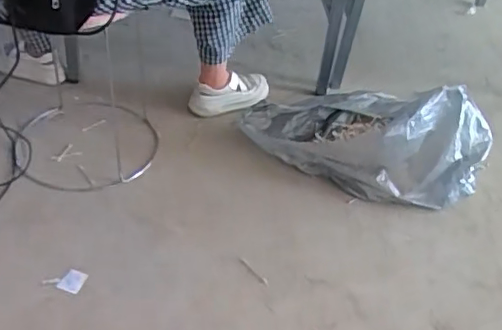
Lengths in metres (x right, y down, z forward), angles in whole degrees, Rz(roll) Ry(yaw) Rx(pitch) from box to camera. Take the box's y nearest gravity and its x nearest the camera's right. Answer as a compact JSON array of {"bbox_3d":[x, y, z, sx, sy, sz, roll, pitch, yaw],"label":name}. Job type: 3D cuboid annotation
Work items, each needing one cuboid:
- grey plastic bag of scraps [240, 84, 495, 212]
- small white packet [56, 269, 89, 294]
[{"bbox_3d":[0.289,-0.103,1.424,0.591,0.232,0.272,24,44,19],"label":"grey plastic bag of scraps"},{"bbox_3d":[-0.357,0.231,1.125,0.042,0.008,0.050,19,42,14],"label":"small white packet"}]

